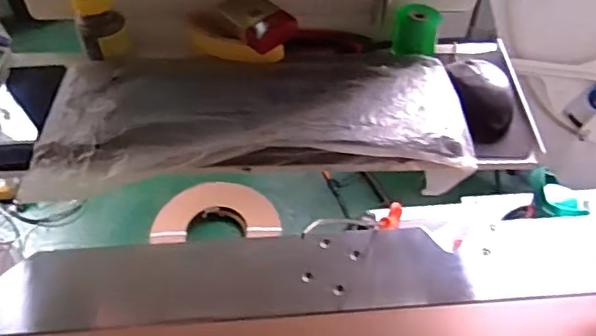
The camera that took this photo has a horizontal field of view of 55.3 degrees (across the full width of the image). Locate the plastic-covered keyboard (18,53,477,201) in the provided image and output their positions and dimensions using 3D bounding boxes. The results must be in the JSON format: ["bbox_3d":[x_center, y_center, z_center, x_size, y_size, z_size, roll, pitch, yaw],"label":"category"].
[{"bbox_3d":[-0.052,-0.062,0.632,0.464,0.048,0.201,-2,48,-2],"label":"plastic-covered keyboard"}]

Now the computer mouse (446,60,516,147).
[{"bbox_3d":[0.214,-0.085,0.652,0.065,0.038,0.123,-2,48,-3],"label":"computer mouse"}]

